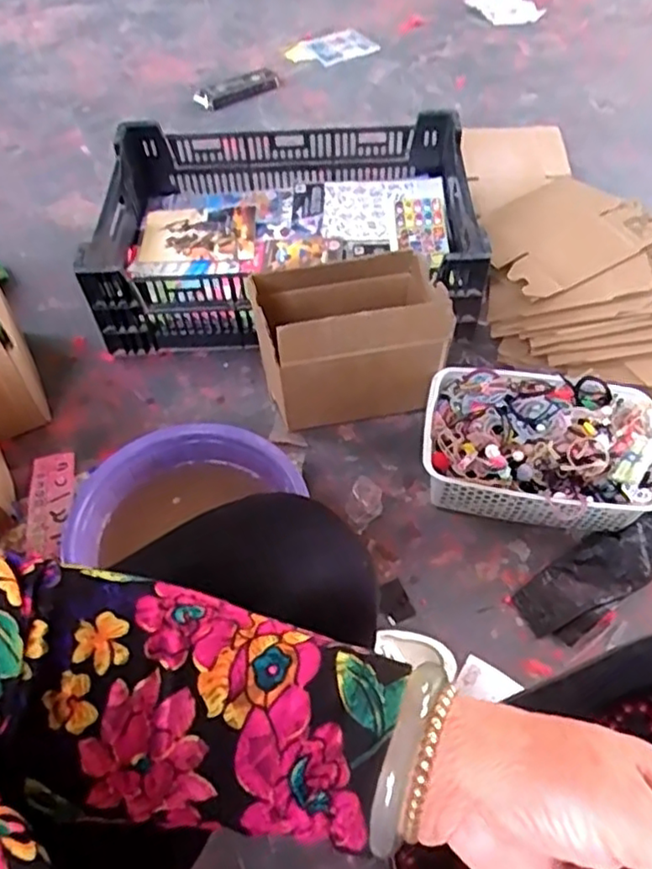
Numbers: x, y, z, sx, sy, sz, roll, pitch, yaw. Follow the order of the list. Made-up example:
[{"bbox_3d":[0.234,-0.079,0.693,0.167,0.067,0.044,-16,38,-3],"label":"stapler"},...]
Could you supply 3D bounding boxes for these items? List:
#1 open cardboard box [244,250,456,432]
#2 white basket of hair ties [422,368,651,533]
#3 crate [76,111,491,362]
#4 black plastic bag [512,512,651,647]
[{"bbox_3d":[0.031,-0.133,0.910,0.246,0.213,0.146,-6,55,-3],"label":"open cardboard box"},{"bbox_3d":[0.280,0.014,0.865,0.289,0.133,0.193,10,56,8],"label":"white basket of hair ties"},{"bbox_3d":[-0.061,-0.335,1.078,0.599,0.178,0.400,2,55,3],"label":"crate"},{"bbox_3d":[0.361,0.162,0.817,0.268,0.041,0.089,-29,60,-18],"label":"black plastic bag"}]

